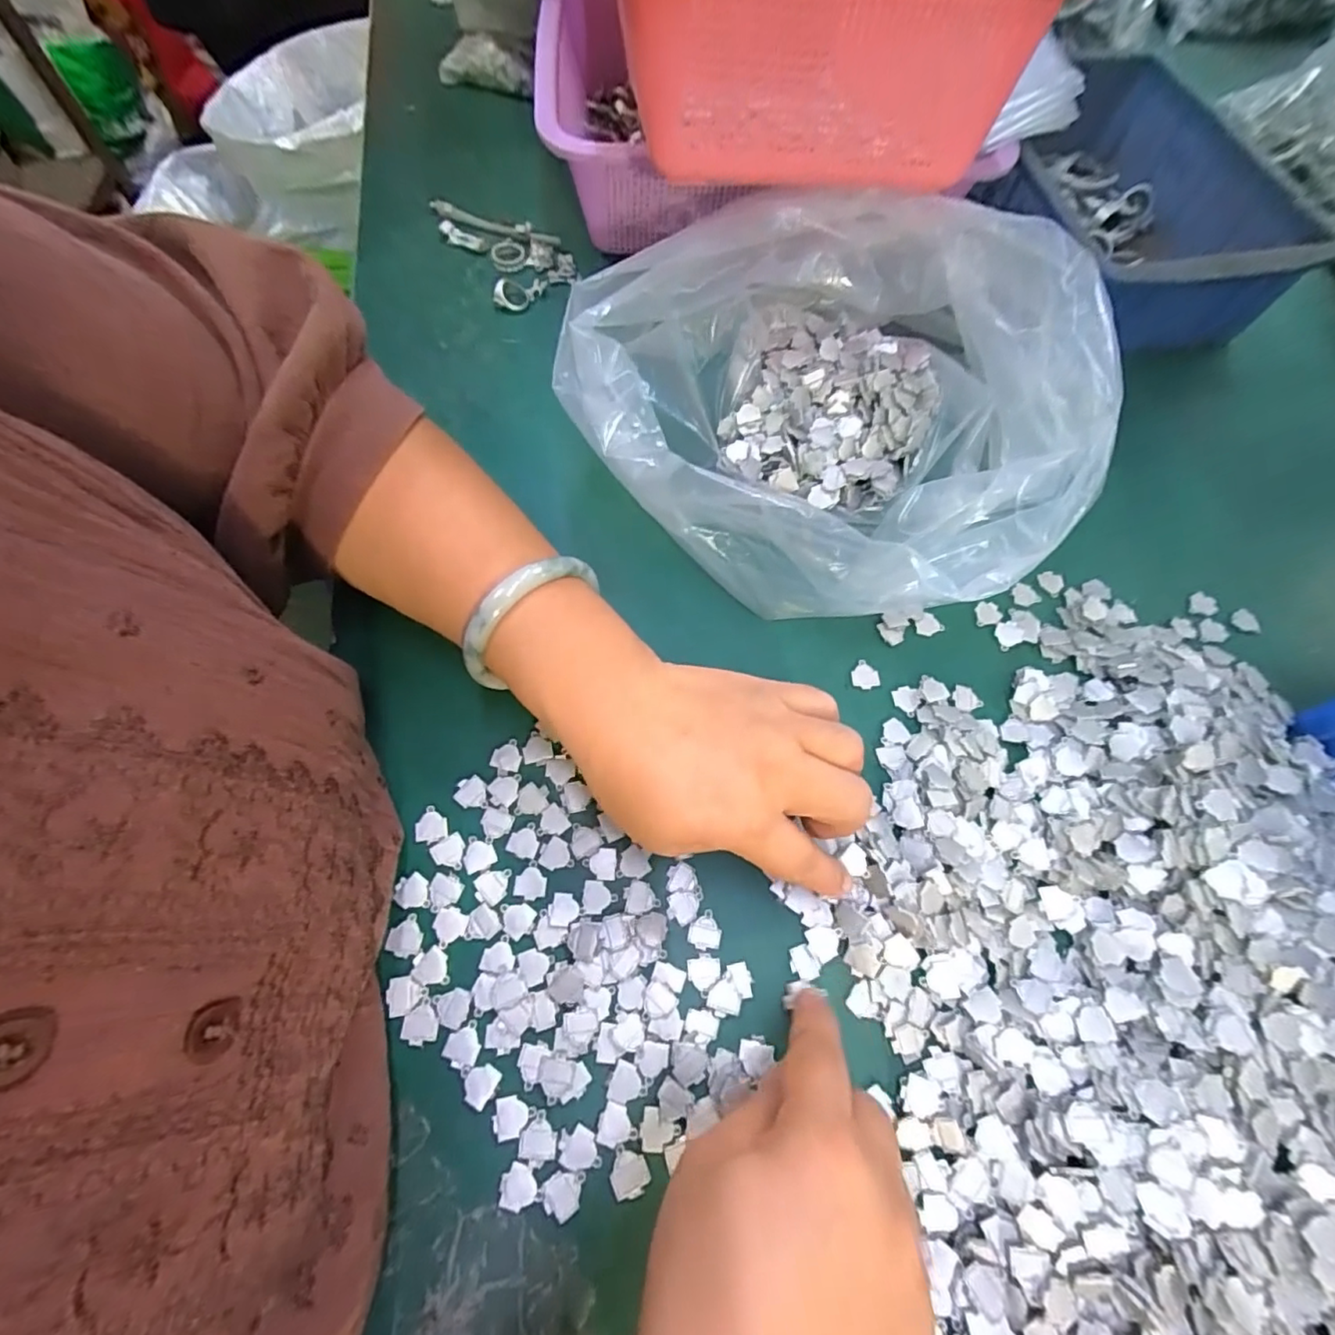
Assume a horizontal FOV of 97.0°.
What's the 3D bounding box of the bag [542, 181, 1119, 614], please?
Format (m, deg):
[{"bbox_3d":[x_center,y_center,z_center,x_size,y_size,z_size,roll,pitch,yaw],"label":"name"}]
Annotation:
[{"bbox_3d":[0.080,-0.135,0.316,0.251,0.097,0.238,-15,69,-9],"label":"bag"}]

